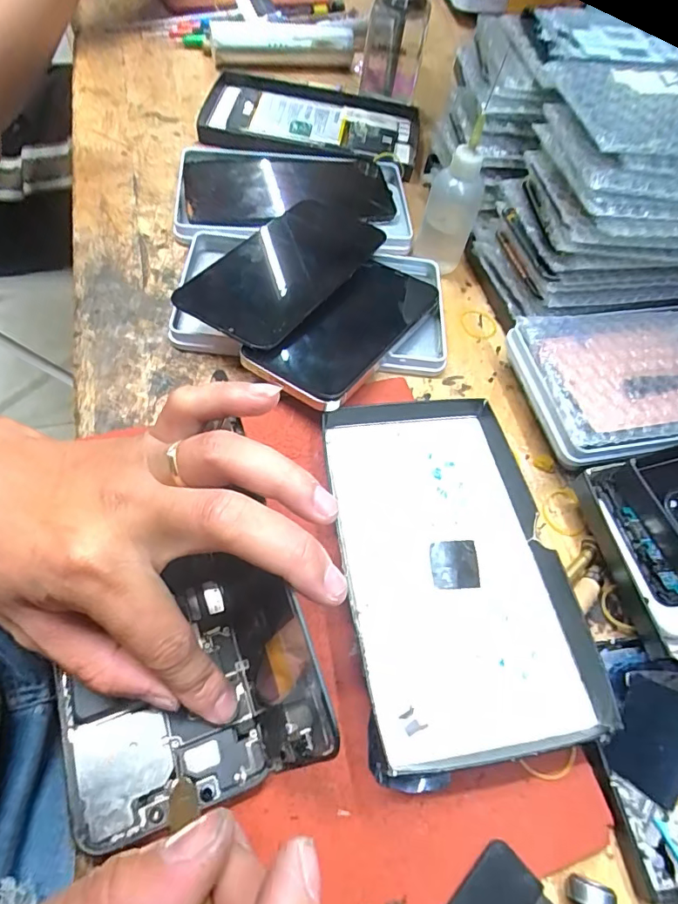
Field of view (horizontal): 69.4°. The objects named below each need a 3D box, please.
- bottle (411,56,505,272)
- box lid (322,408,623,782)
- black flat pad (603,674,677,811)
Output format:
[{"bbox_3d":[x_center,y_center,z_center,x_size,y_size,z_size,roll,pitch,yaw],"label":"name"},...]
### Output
[{"bbox_3d":[0.079,-0.178,0.340,0.039,0.105,0.034,18,60,4],"label":"bottle"},{"bbox_3d":[0.057,0.055,0.257,0.107,0.027,0.180,-8,62,-10],"label":"box lid"},{"bbox_3d":[0.147,0.132,0.227,0.035,0.005,0.049,33,62,13],"label":"black flat pad"}]

